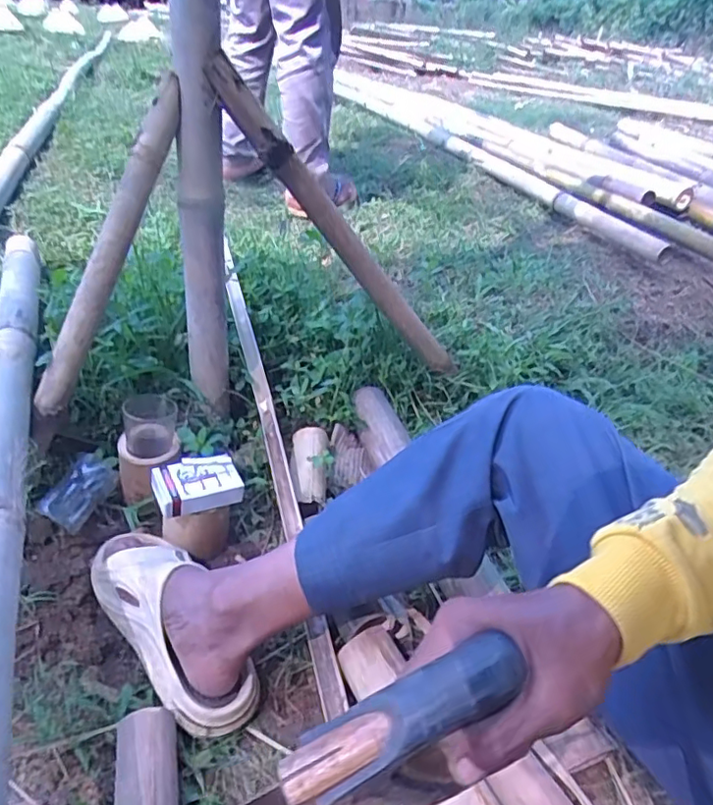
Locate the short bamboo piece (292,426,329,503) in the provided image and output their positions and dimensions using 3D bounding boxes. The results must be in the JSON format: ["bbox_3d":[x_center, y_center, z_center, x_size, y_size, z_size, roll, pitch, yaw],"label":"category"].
[{"bbox_3d":[-0.068,0.095,0.859,0.058,0.054,0.144,1,34,-10],"label":"short bamboo piece"}]

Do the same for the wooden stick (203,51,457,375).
[{"bbox_3d":[0.012,-0.216,0.919,0.046,0.753,0.033,-51,53,-1],"label":"wooden stick"}]

